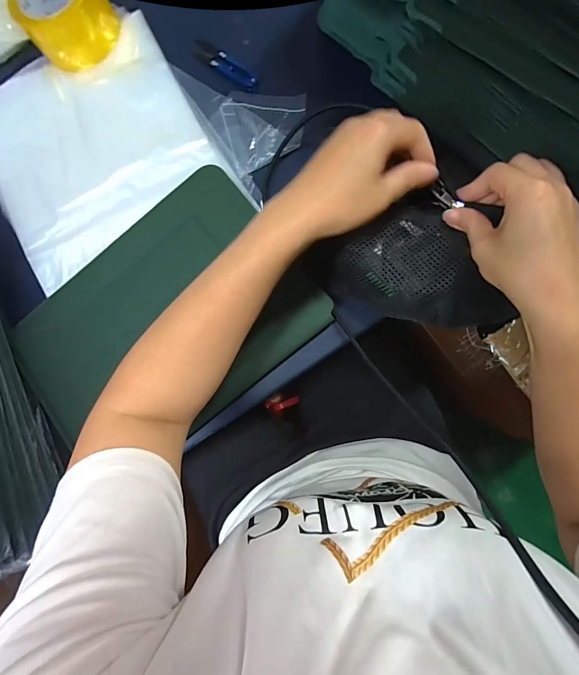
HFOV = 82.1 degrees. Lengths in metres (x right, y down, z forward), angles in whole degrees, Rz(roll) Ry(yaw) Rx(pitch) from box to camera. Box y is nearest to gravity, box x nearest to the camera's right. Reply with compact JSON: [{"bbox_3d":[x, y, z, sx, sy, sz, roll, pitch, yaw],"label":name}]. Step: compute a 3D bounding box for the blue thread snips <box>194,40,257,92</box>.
[{"bbox_3d":[-0.081,-0.343,0.416,0.101,0.007,0.023,38,92,7],"label":"blue thread snips"}]

